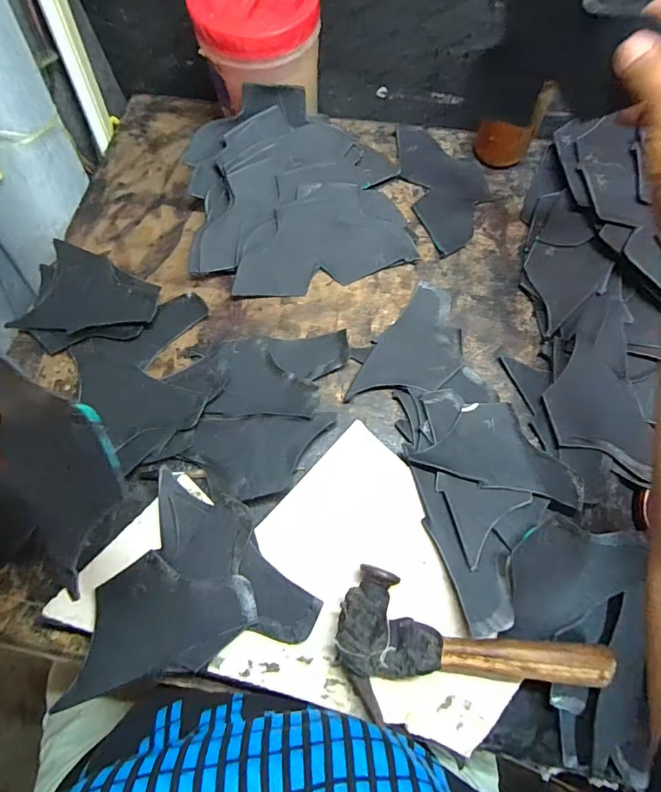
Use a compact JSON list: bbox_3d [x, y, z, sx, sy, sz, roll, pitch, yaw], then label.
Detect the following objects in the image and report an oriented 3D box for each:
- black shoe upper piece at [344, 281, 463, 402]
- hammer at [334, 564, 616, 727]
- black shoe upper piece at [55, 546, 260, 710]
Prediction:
[{"bbox_3d":[0.086,-0.043,0.433,0.074,0.010,0.140,32,72,12],"label":"black shoe upper piece"},{"bbox_3d":[0.095,0.191,0.311,0.192,0.037,0.092,15,69,7],"label":"hammer"},{"bbox_3d":[-0.131,0.162,0.330,0.139,0.006,0.076,-24,70,-8],"label":"black shoe upper piece"}]

